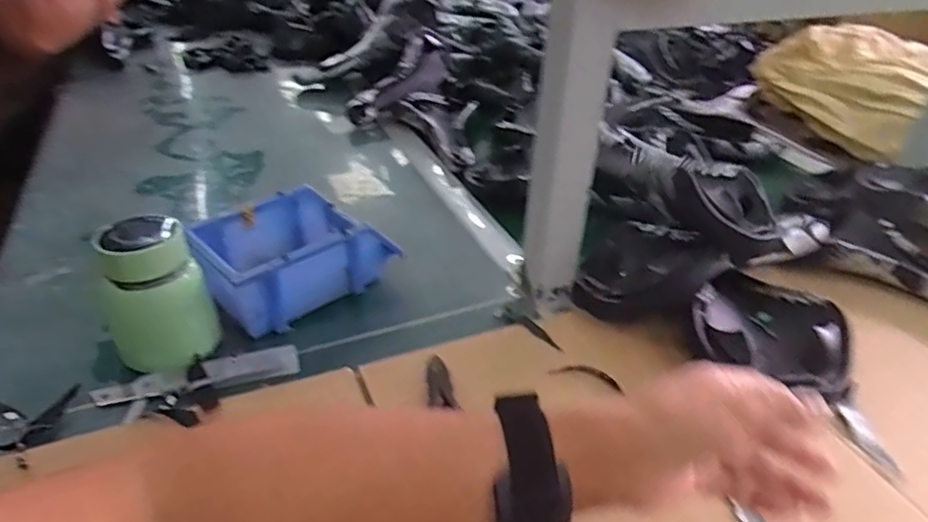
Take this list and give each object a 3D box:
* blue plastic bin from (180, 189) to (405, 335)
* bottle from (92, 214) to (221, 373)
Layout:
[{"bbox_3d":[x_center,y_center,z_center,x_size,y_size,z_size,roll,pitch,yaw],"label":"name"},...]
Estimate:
[{"bbox_3d":[-0.174,-0.007,0.602,0.181,0.081,0.118,-27,46,-35],"label":"blue plastic bin"},{"bbox_3d":[-0.261,0.030,0.509,0.079,0.122,0.081,-21,42,-29],"label":"bottle"}]

